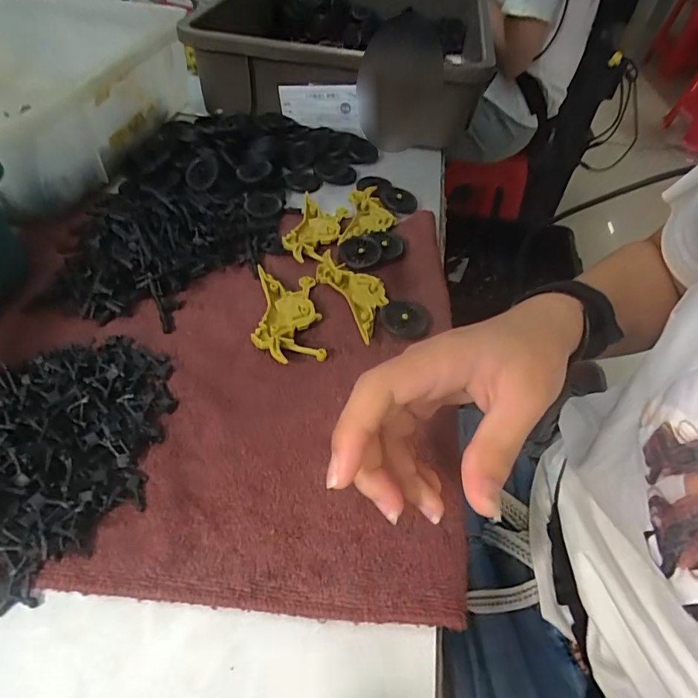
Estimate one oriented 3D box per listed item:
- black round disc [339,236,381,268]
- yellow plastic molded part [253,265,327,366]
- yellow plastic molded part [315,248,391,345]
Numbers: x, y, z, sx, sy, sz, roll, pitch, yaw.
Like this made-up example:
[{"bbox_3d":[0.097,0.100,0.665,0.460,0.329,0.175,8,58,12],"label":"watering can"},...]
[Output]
[{"bbox_3d":[0.010,-0.087,0.405,0.036,0.005,0.041,0,49,-4],"label":"black round disc"},{"bbox_3d":[-0.047,-0.027,0.351,0.049,0.013,0.096,-5,49,-8],"label":"yellow plastic molded part"},{"bbox_3d":[0.007,-0.048,0.369,0.044,0.010,0.095,-23,54,-22],"label":"yellow plastic molded part"}]

